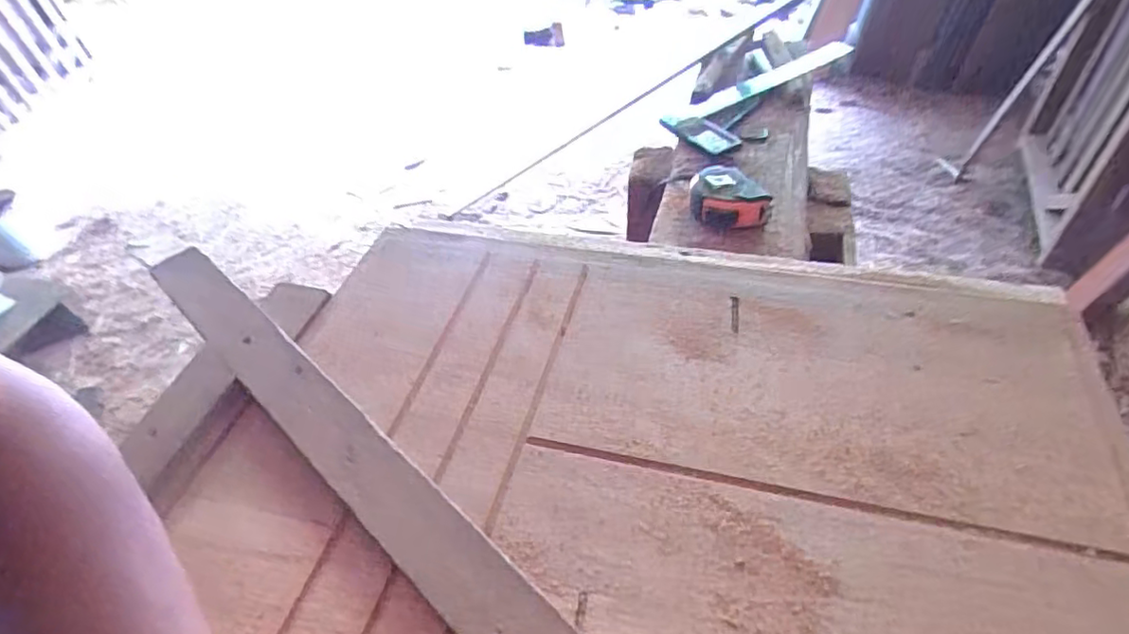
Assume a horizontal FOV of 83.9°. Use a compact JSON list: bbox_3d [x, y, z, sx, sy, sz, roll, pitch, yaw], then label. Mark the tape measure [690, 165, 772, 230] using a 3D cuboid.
[{"bbox_3d":[0.174,-0.131,0.670,0.077,0.038,0.076,-2,46,4],"label":"tape measure"}]

